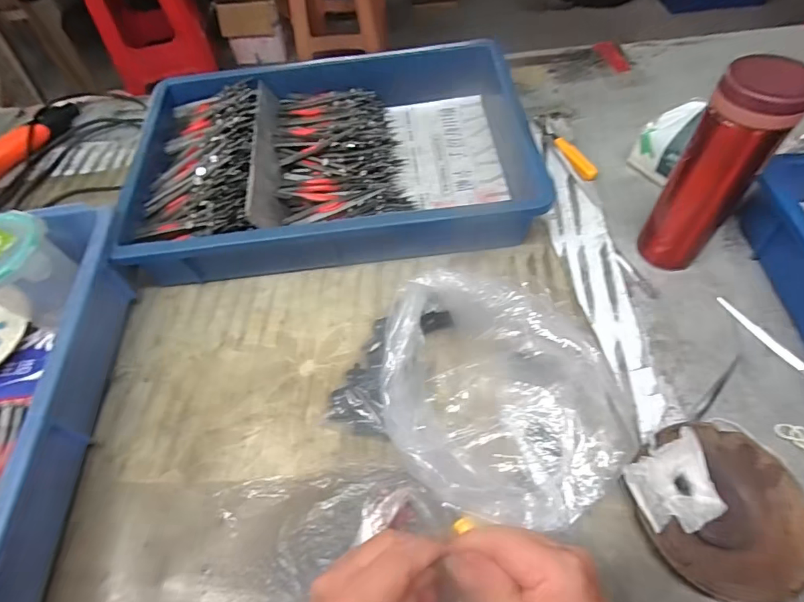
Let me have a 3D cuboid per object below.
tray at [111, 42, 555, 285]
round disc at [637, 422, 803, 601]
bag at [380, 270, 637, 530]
[{"bbox_3d":[-0.073,-0.171,0.518,0.434,0.080,0.289,-8,57,0],"label":"tray"},{"bbox_3d":[0.229,0.148,0.320,0.113,0.007,0.116,-2,57,3],"label":"round disc"},{"bbox_3d":[0.070,0.080,0.339,0.190,0.097,0.145,24,62,19],"label":"bag"}]

